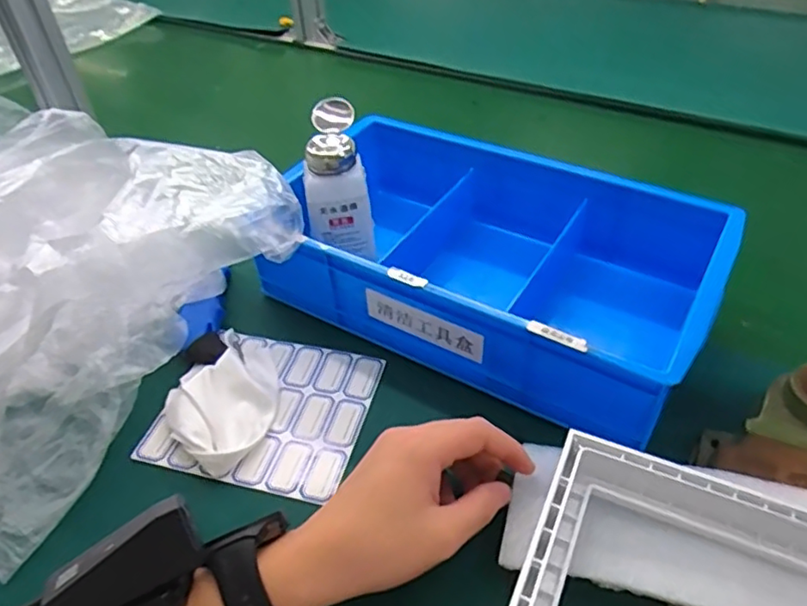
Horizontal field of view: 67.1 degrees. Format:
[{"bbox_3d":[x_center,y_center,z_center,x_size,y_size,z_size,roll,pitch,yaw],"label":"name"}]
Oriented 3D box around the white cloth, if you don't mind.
[{"bbox_3d":[-0.131,0.068,0.454,0.084,0.026,0.104,22,49,25],"label":"white cloth"}]

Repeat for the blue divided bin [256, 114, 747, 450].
[{"bbox_3d":[0.070,-0.036,0.497,0.326,0.089,0.200,21,49,24],"label":"blue divided bin"}]

